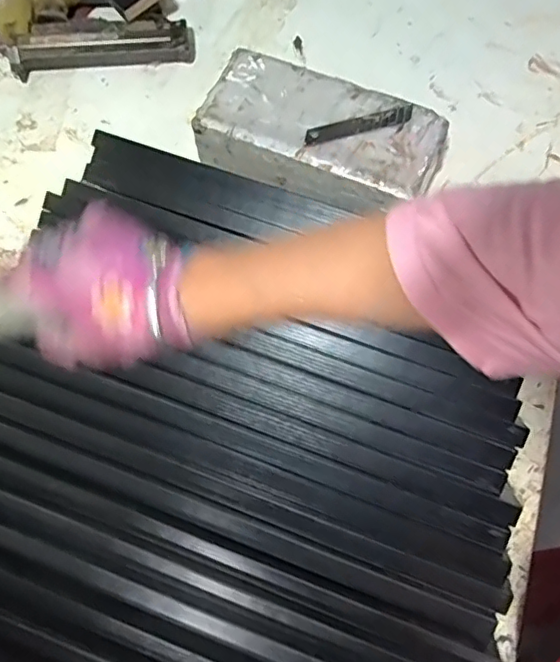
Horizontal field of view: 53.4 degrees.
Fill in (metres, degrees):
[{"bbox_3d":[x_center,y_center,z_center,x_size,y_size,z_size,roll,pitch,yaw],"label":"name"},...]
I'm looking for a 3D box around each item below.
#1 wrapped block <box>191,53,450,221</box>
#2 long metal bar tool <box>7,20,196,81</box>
[{"bbox_3d":[0.036,-0.169,0.506,0.203,0.068,0.100,25,68,7],"label":"wrapped block"},{"bbox_3d":[-0.181,-0.290,0.576,0.185,0.032,0.040,-11,66,-7],"label":"long metal bar tool"}]

